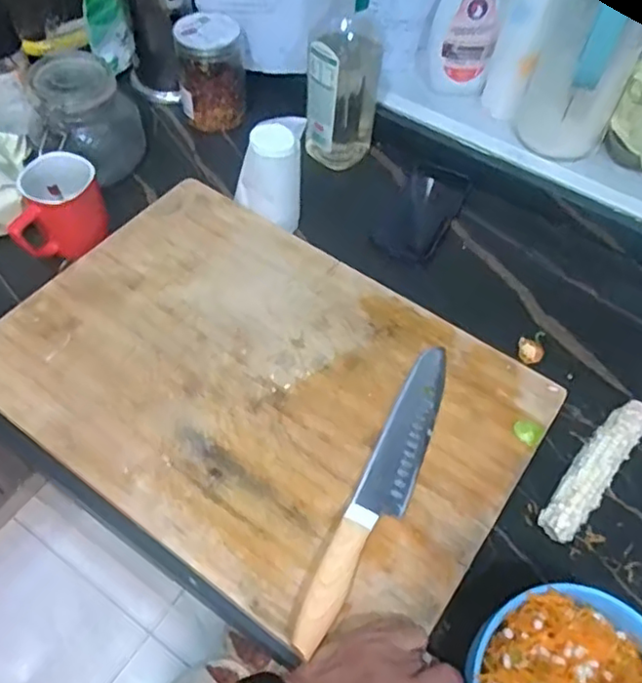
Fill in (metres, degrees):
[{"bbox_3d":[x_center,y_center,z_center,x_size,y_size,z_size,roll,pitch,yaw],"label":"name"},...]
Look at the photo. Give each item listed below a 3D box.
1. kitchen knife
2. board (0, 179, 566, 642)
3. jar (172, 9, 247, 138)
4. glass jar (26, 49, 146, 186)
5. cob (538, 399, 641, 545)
[{"bbox_3d":[0.057,0.117,0.541,0.043,0.023,0.295,23,58,12],"label":"kitchen knife"},{"bbox_3d":[-0.056,0.036,0.604,0.476,0.015,0.333,32,60,17],"label":"board"},{"bbox_3d":[-0.135,-0.337,0.798,0.083,0.117,0.079,2,56,-2],"label":"jar"},{"bbox_3d":[-0.264,-0.250,0.732,0.108,0.120,0.108,2,56,-2],"label":"glass jar"},{"bbox_3d":[0.247,0.116,0.575,0.036,0.034,0.163,36,61,19],"label":"cob"}]

